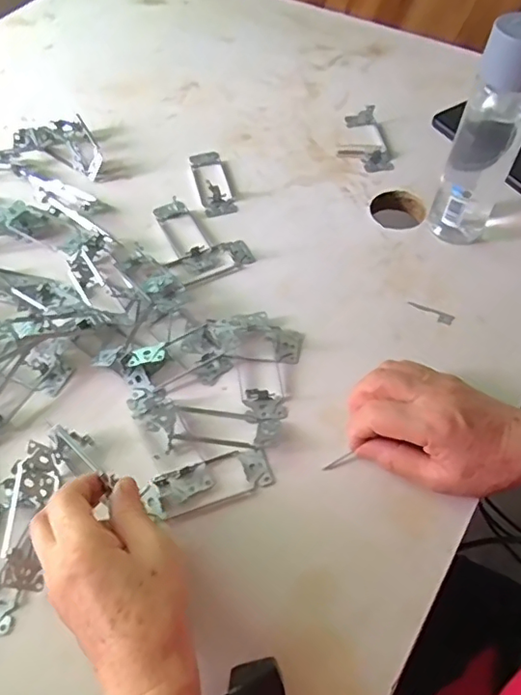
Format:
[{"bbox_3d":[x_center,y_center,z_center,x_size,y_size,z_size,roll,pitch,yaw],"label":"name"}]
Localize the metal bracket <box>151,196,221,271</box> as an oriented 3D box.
[{"bbox_3d":[-0.080,-0.123,0.573,0.038,0.015,0.106,-25,60,-12],"label":"metal bracket"}]

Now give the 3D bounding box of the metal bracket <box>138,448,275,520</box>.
[{"bbox_3d":[-0.041,0.104,0.424,0.097,0.016,0.036,-17,59,-8],"label":"metal bracket"}]

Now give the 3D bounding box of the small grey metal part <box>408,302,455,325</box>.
[{"bbox_3d":[0.160,-0.033,0.510,0.043,0.004,0.012,22,62,15],"label":"small grey metal part"}]

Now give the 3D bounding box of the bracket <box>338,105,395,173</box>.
[{"bbox_3d":[0.125,-0.248,0.642,0.061,0.019,0.103,3,58,5],"label":"bracket"}]

